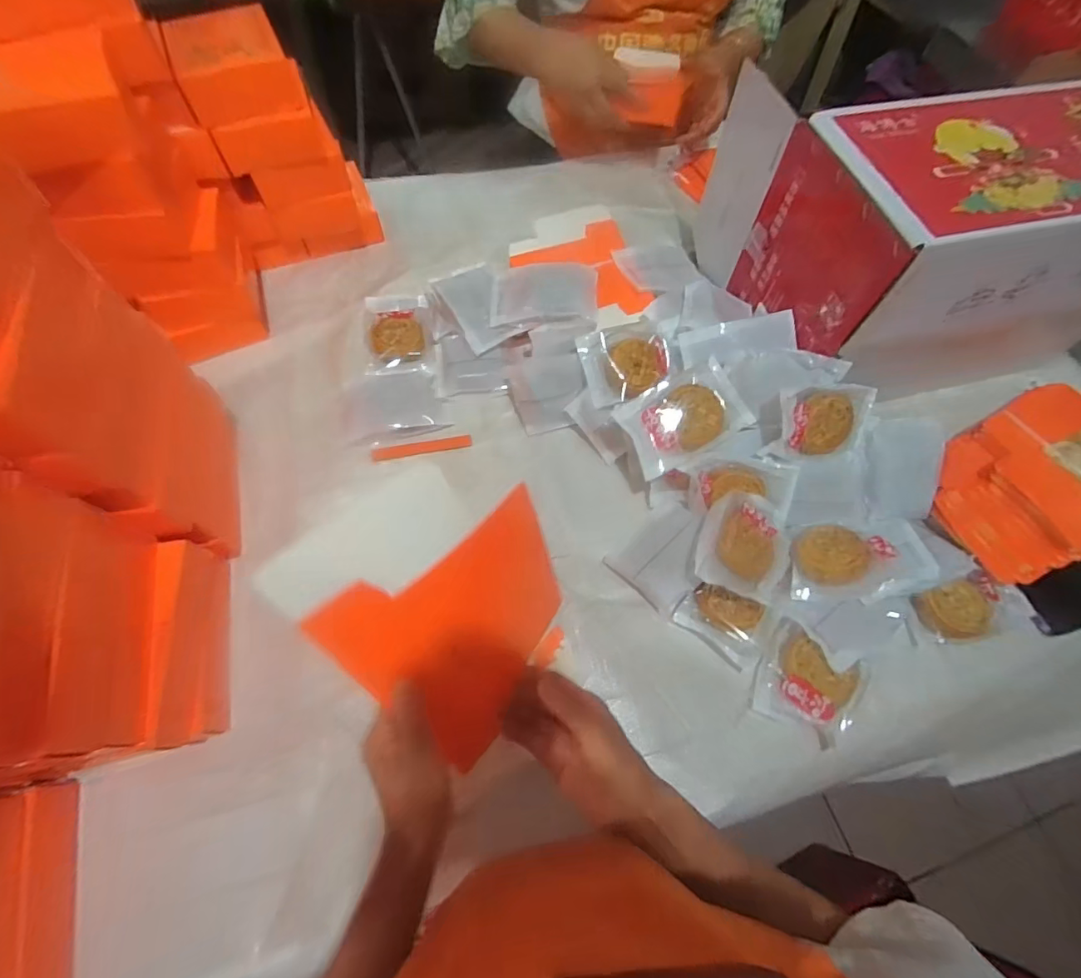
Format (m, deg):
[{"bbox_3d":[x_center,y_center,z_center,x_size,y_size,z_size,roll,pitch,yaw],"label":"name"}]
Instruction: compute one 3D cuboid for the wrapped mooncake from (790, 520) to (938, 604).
[{"bbox_3d":[0.332,0.074,0.530,0.140,0.030,0.086,-12,56,7],"label":"wrapped mooncake"}]

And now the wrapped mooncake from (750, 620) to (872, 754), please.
[{"bbox_3d":[0.266,0.193,0.491,0.101,0.024,0.095,29,66,10],"label":"wrapped mooncake"}]

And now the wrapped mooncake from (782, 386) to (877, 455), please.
[{"bbox_3d":[0.309,-0.073,0.547,0.119,0.074,0.017,-6,20,-17],"label":"wrapped mooncake"}]

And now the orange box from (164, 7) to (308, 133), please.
[{"bbox_3d":[-0.347,-0.477,0.559,0.119,0.061,0.114,-29,69,-15],"label":"orange box"}]

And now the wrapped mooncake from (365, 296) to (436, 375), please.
[{"bbox_3d":[-0.187,-0.209,0.657,0.083,0.019,0.128,-7,65,-6],"label":"wrapped mooncake"}]

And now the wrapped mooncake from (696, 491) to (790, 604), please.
[{"bbox_3d":[0.211,0.059,0.520,0.109,0.029,0.110,25,66,-17],"label":"wrapped mooncake"}]

